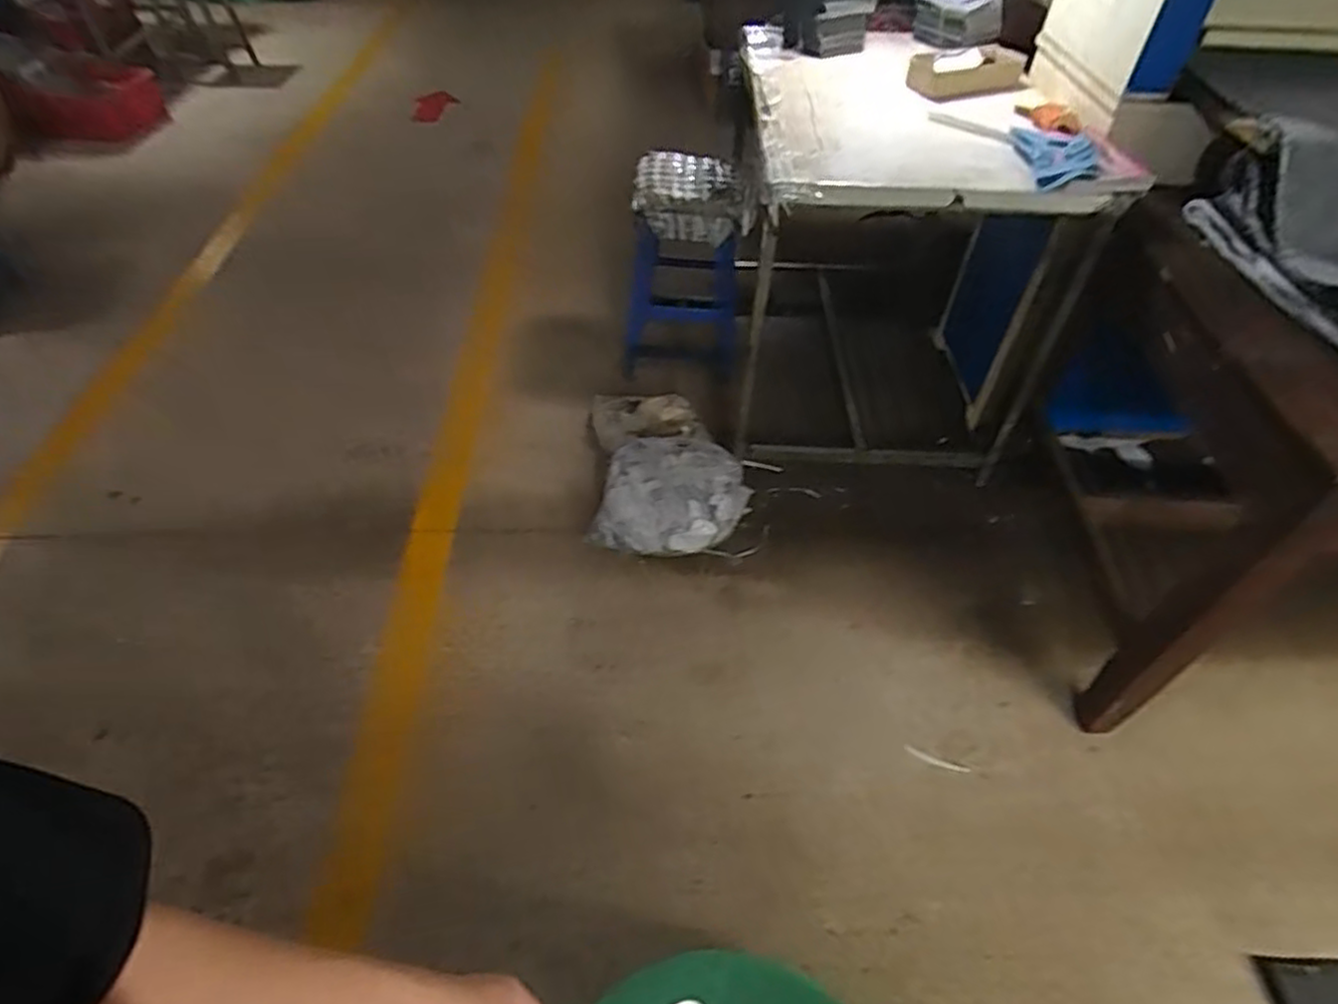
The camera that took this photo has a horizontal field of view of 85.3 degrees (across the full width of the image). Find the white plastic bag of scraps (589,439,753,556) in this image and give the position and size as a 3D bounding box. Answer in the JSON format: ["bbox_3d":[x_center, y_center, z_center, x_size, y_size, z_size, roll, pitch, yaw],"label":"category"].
[{"bbox_3d":[0.008,-0.031,1.839,0.350,0.224,0.318,17,49,12],"label":"white plastic bag of scraps"}]

